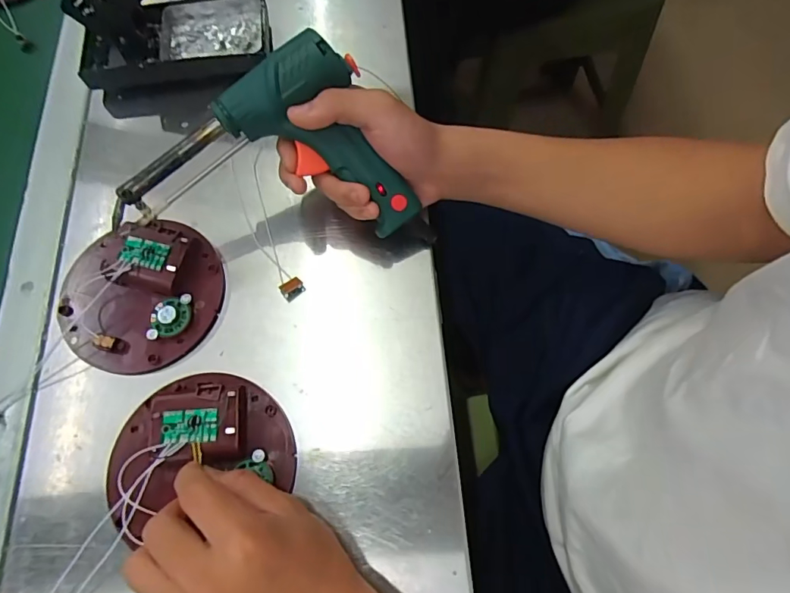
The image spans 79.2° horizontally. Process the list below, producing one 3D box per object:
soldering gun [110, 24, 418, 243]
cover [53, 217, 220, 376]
[{"bbox_3d":[-0.076,-0.112,0.333,0.200,0.030,0.129,6,108,-12],"label":"soldering gun"},{"bbox_3d":[-0.190,-0.002,0.356,0.117,0.028,0.109,0,68,0],"label":"cover"}]

